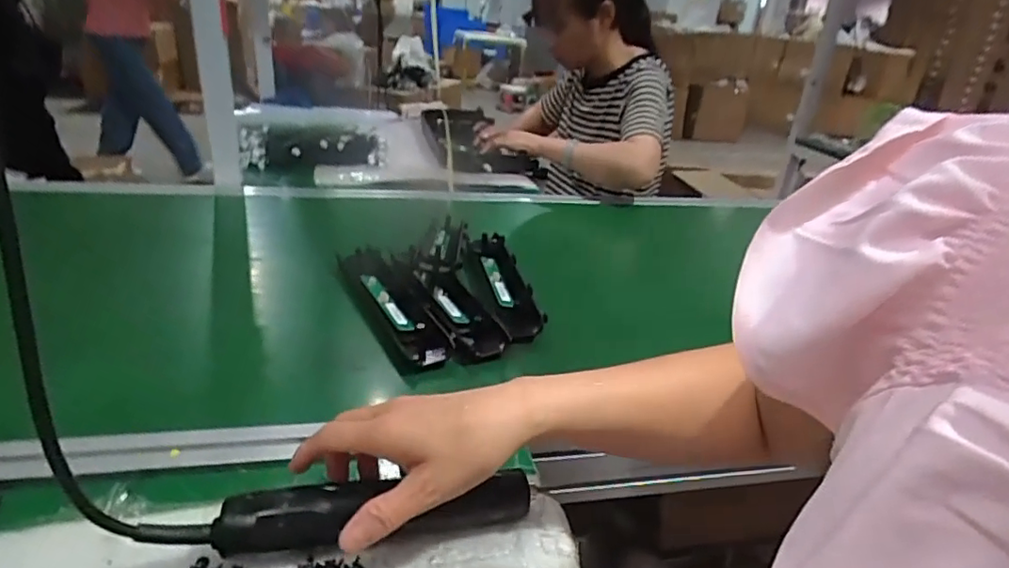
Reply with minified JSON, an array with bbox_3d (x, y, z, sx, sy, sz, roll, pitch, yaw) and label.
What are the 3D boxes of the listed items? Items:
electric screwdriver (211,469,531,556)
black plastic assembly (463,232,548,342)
[{"bbox_3d":[-0.078,0.150,0.378,0.197,0.032,0.032,4,24,-19],"label":"electric screwdriver"},{"bbox_3d":[-0.006,-0.005,0.736,0.063,0.016,0.275,0,27,-13],"label":"black plastic assembly"}]

